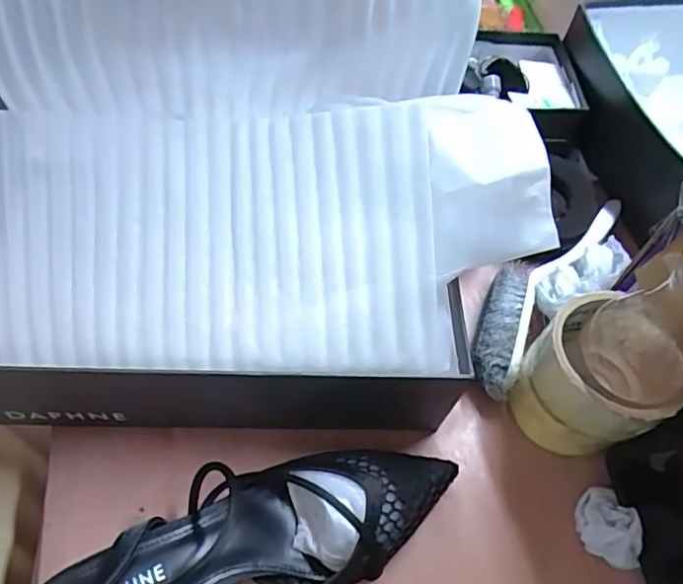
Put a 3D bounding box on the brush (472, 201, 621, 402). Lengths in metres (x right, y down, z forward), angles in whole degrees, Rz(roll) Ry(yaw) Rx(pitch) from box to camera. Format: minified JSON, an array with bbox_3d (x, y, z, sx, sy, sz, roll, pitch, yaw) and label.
[{"bbox_3d":[0.160,-0.015,0.450,0.053,0.036,0.231,34,62,16],"label":"brush"}]

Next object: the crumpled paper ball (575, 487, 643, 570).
[{"bbox_3d":[0.169,0.146,0.353,0.035,0.033,0.047,2,58,-3],"label":"crumpled paper ball"}]

